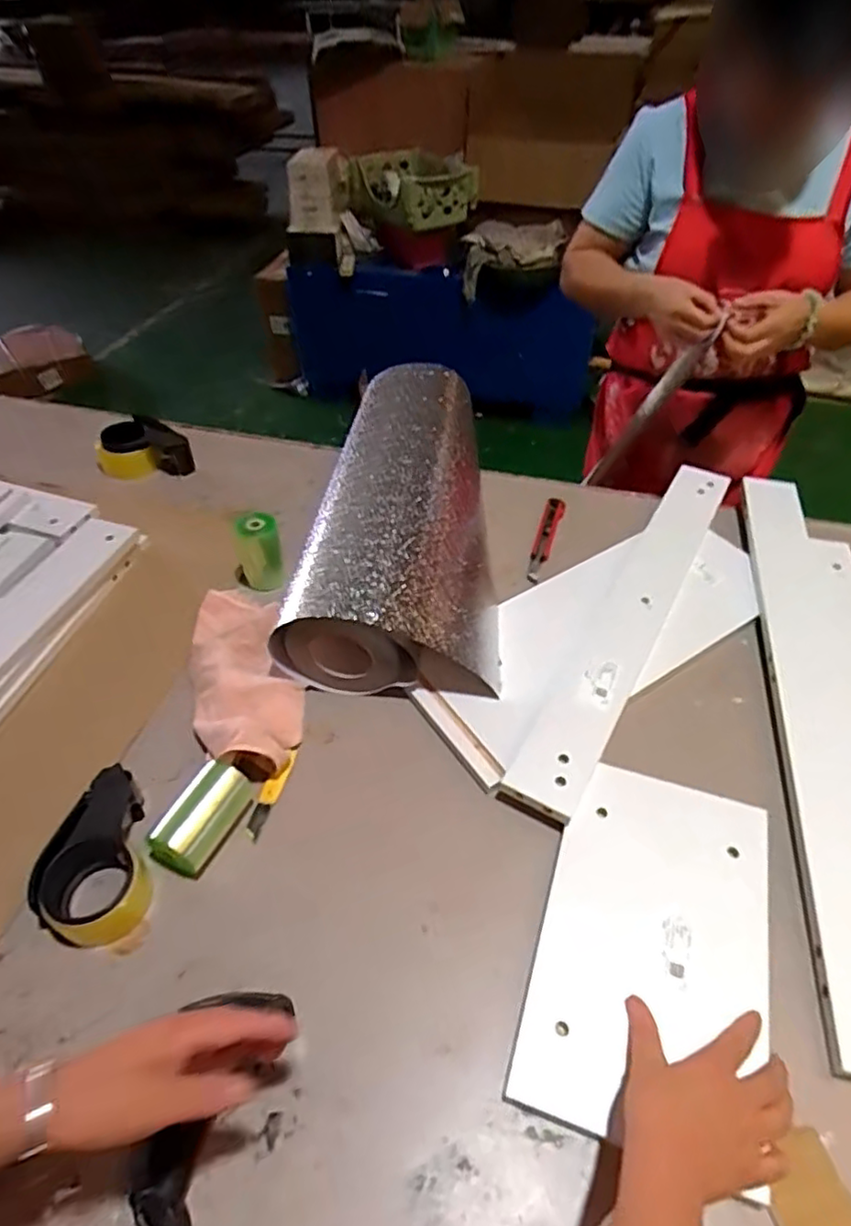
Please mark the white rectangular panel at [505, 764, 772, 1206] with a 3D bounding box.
[{"bbox_3d":[0.201,0.282,0.578,0.187,0.023,0.303,13,51,14],"label":"white rectangular panel"}]

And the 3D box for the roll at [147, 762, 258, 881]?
[{"bbox_3d":[-0.224,0.208,0.669,0.053,0.059,0.108,19,51,20],"label":"roll"}]

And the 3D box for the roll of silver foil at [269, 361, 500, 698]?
[{"bbox_3d":[-0.019,-0.154,0.953,0.254,0.134,0.584,2,47,5],"label":"roll of silver foil"}]

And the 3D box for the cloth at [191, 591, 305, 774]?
[{"bbox_3d":[-0.225,0.063,0.805,0.129,0.070,0.299,-17,48,-13],"label":"cloth"}]

